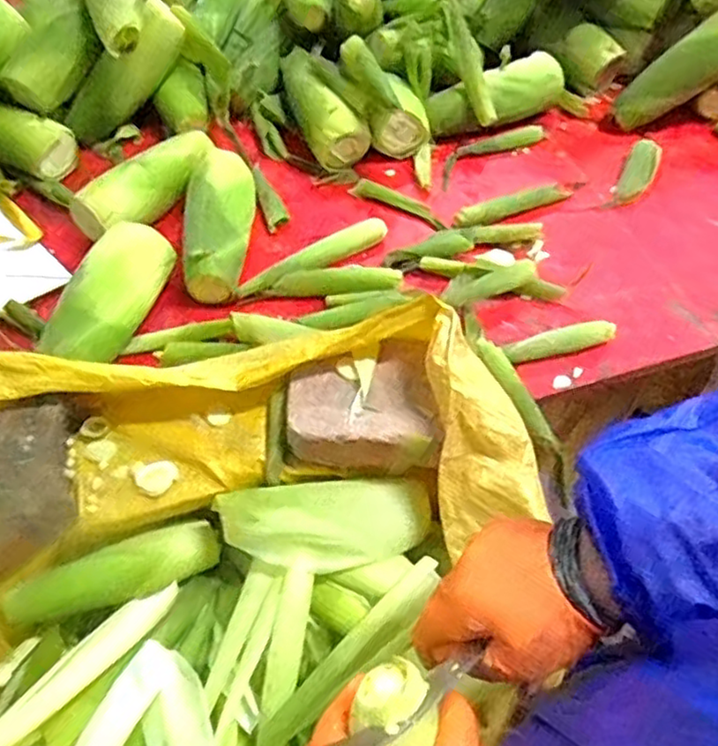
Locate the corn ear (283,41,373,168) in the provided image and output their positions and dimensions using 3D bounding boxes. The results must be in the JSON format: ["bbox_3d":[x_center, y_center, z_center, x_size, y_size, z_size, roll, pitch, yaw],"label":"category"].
[{"bbox_3d":[-0.048,-0.339,0.857,0.069,0.070,0.193,-17,56,-10],"label":"corn ear"}]

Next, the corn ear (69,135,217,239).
[{"bbox_3d":[-0.228,-0.214,0.765,0.072,0.061,0.188,33,62,22],"label":"corn ear"}]

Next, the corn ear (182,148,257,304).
[{"bbox_3d":[-0.150,-0.167,0.733,0.064,0.067,0.193,-1,55,1],"label":"corn ear"}]

